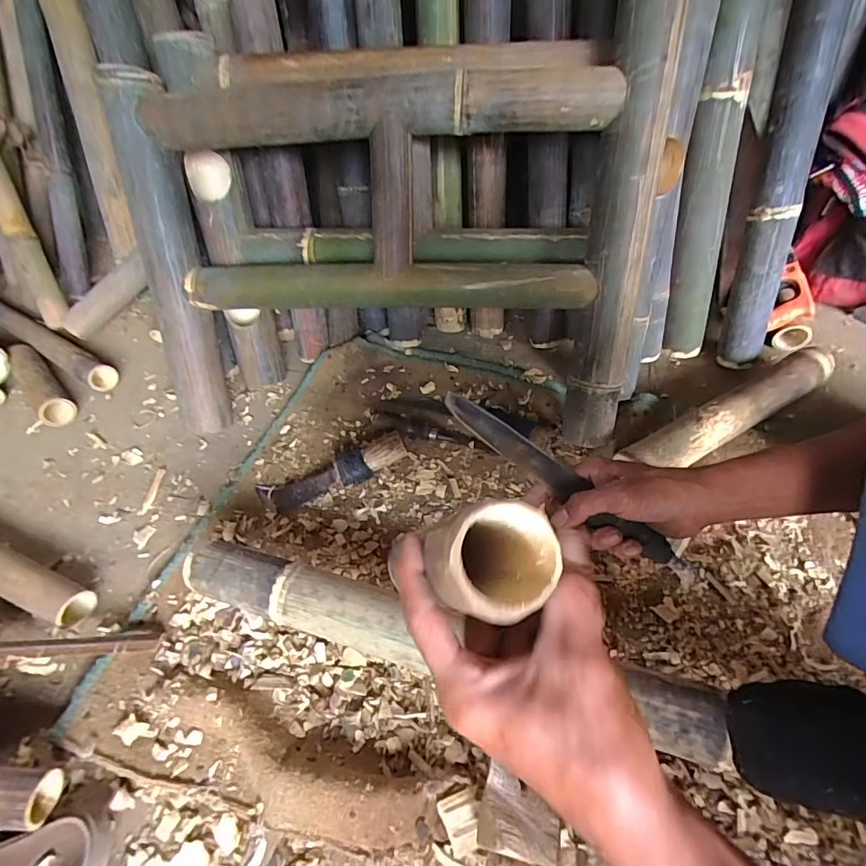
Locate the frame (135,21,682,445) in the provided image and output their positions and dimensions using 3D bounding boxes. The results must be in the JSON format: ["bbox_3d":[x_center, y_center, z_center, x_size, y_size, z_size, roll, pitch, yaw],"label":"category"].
[{"bbox_3d":[-0.069,-0.347,0.652,0.582,0.321,0.132,1,24,7],"label":"frame"}]

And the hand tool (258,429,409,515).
[{"bbox_3d":[-0.155,0.063,0.710,0.238,0.048,0.065,-23,52,3],"label":"hand tool"}]

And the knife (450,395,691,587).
[{"bbox_3d":[0.127,0.051,0.444,0.279,0.032,0.016,37,61,9],"label":"knife"}]

